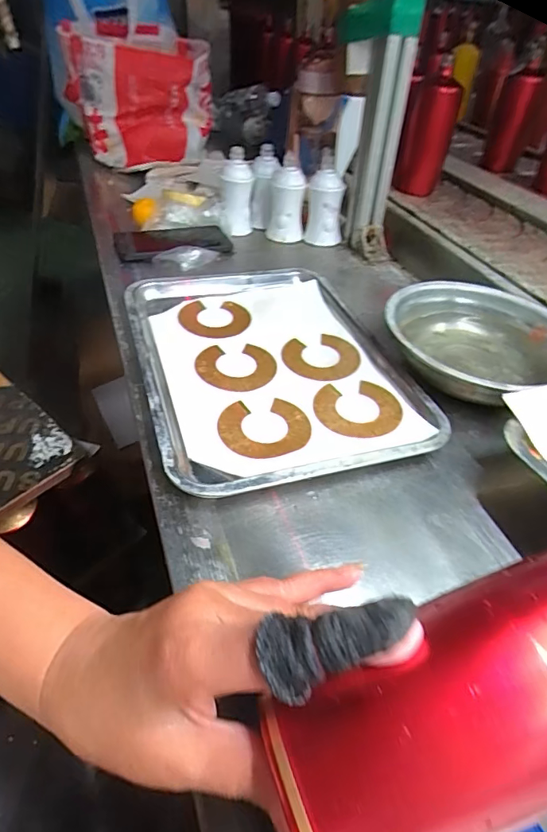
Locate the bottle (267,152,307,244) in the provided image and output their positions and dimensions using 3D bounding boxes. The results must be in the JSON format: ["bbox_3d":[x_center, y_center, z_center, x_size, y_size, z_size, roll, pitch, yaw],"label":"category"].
[{"bbox_3d":[0.019,-0.332,0.739,0.058,0.104,0.054,-3,45,-4],"label":"bottle"}]

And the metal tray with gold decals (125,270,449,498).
[{"bbox_3d":[-0.004,-0.062,0.499,0.259,0.026,0.337,-11,46,-16],"label":"metal tray with gold decals"}]

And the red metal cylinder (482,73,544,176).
[{"bbox_3d":[0.512,-0.634,1.020,0.072,0.161,0.074,21,49,19],"label":"red metal cylinder"}]

